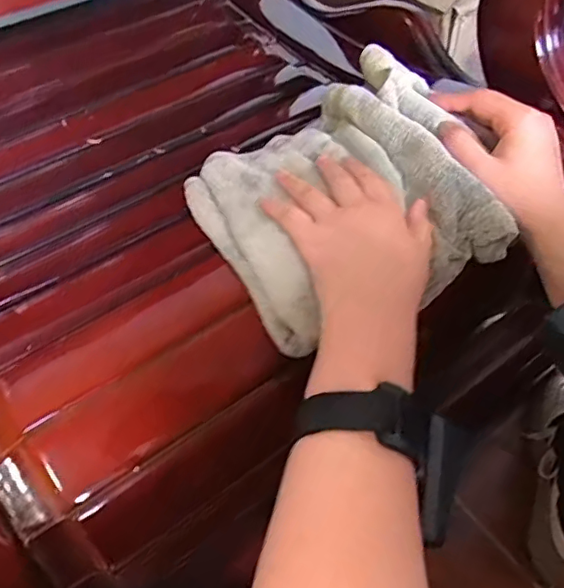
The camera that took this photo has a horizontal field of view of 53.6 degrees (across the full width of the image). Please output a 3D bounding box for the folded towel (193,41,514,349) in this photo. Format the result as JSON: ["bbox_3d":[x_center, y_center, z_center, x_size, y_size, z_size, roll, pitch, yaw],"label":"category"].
[{"bbox_3d":[0.041,-0.084,0.412,0.201,0.050,0.207,-23,58,-16],"label":"folded towel"}]

